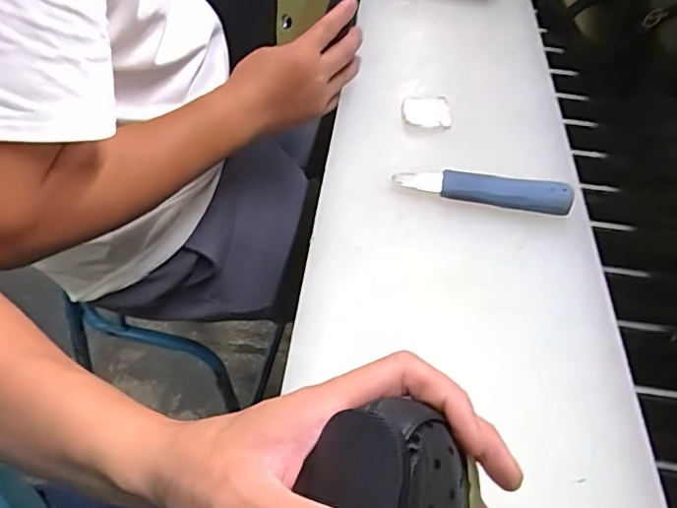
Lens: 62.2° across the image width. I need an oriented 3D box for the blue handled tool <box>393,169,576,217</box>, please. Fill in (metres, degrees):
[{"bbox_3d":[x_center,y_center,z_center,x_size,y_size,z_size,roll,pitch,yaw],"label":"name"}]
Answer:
[{"bbox_3d":[0.130,-0.057,0.507,0.153,0.024,0.023,9,47,7],"label":"blue handled tool"}]

